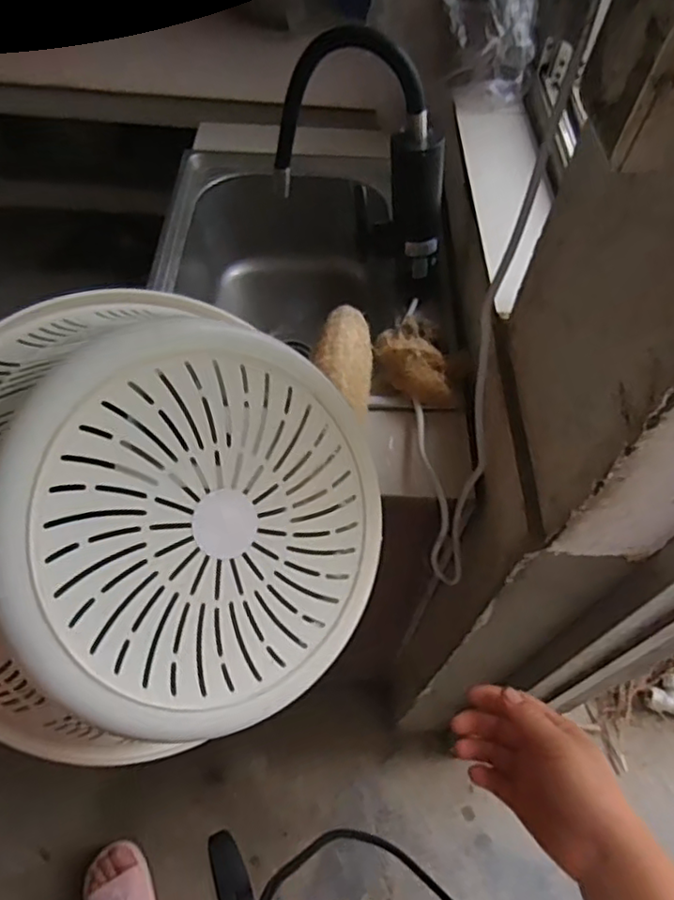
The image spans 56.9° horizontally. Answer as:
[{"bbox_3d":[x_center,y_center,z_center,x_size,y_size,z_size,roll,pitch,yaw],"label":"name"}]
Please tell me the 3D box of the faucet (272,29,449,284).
[{"bbox_3d":[0.029,-0.364,0.746,0.250,0.240,0.043,38,61,19],"label":"faucet"}]

